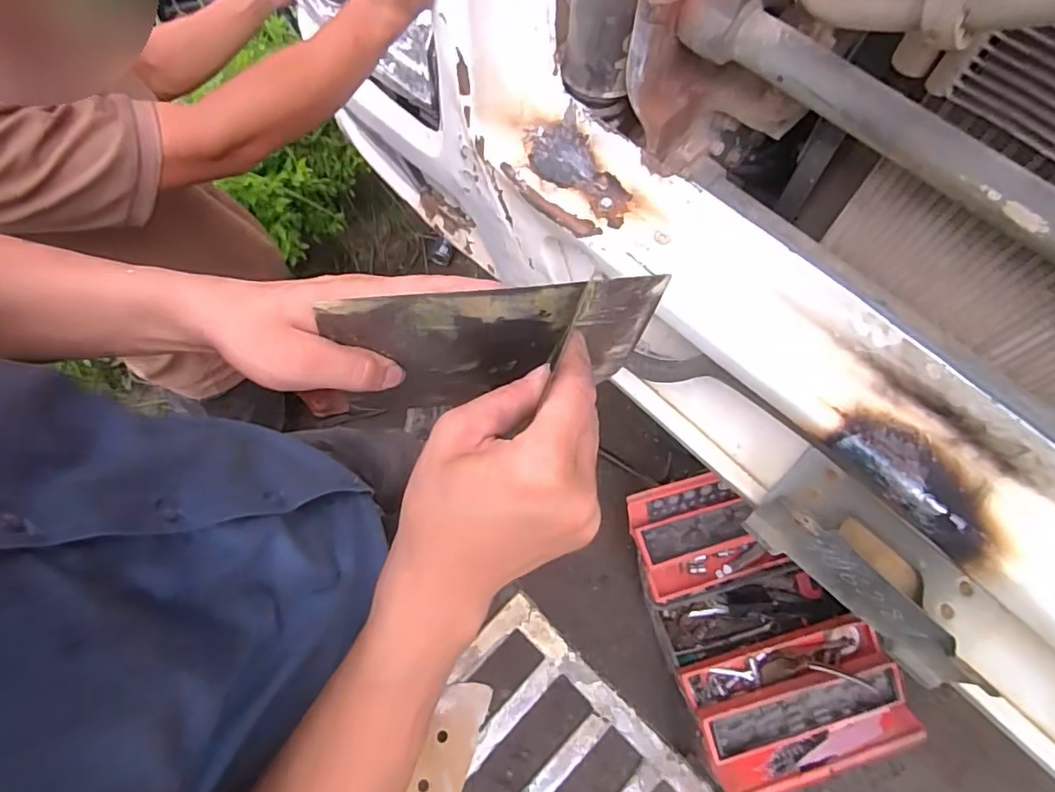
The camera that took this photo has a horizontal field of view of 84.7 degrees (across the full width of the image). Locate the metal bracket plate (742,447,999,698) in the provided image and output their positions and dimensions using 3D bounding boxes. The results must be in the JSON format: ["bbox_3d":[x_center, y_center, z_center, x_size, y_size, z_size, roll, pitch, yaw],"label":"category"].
[{"bbox_3d":[0.451,0.209,0.742,0.141,0.110,0.290,-43,75,-12],"label":"metal bracket plate"}]

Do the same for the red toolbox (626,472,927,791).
[{"bbox_3d":[0.533,0.507,1.343,0.444,0.202,0.648,-17,71,-4],"label":"red toolbox"}]

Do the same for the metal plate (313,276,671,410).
[{"bbox_3d":[-0.016,-0.028,0.344,0.181,0.107,0.004,-8,61,-11],"label":"metal plate"}]

